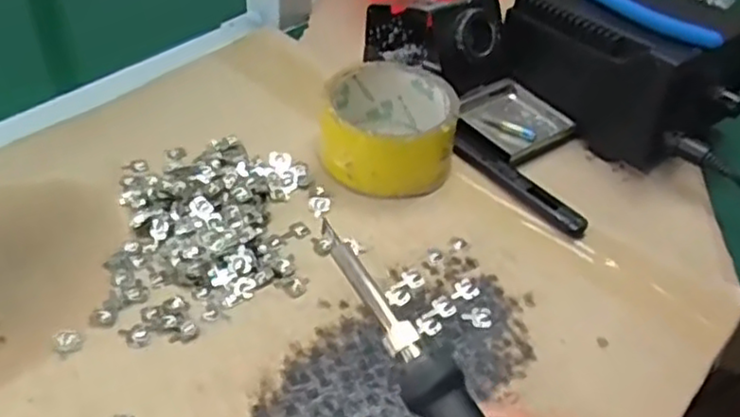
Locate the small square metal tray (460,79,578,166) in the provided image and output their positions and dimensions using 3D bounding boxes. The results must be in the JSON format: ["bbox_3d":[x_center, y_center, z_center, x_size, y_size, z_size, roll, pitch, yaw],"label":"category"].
[{"bbox_3d":[0.105,-0.066,0.510,0.057,0.012,0.070,-25,52,-29],"label":"small square metal tray"}]

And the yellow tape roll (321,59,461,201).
[{"bbox_3d":[0.012,-0.053,0.465,0.081,0.046,0.091,4,44,-3],"label":"yellow tape roll"}]

